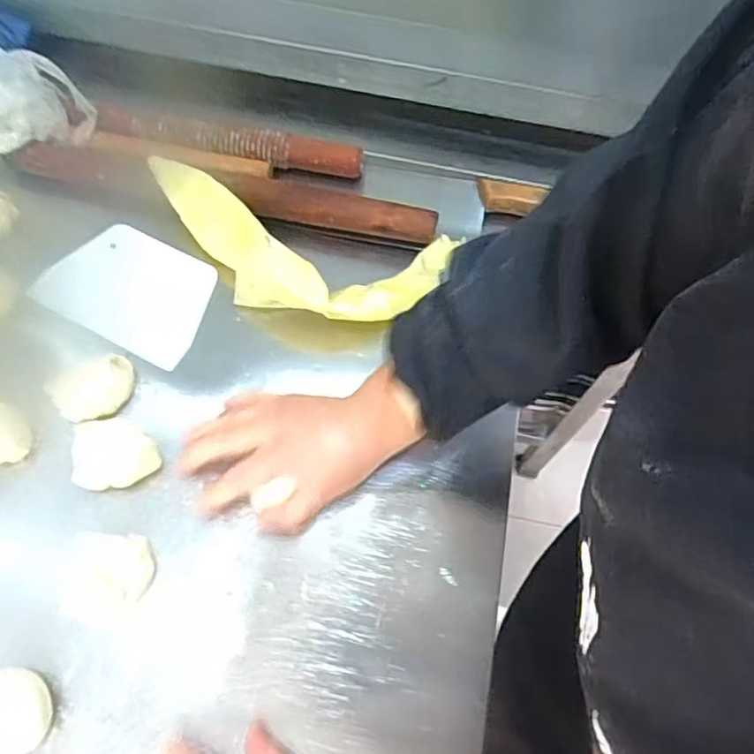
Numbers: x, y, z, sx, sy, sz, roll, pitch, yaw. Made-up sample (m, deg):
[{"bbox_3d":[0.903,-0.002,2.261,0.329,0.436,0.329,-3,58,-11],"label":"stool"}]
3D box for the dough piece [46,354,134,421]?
[{"bbox_3d":[-0.227,0.010,0.489,0.062,0.018,0.045,-24,68,-14],"label":"dough piece"}]

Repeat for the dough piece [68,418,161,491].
[{"bbox_3d":[-0.199,0.058,0.466,0.060,0.017,0.052,-8,65,-7],"label":"dough piece"}]

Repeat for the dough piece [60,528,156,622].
[{"bbox_3d":[-0.190,0.140,0.429,0.067,0.022,0.058,6,64,0],"label":"dough piece"}]

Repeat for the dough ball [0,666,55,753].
[{"bbox_3d":[-0.232,0.214,0.386,0.050,0.029,0.049,1,64,-2],"label":"dough ball"}]

